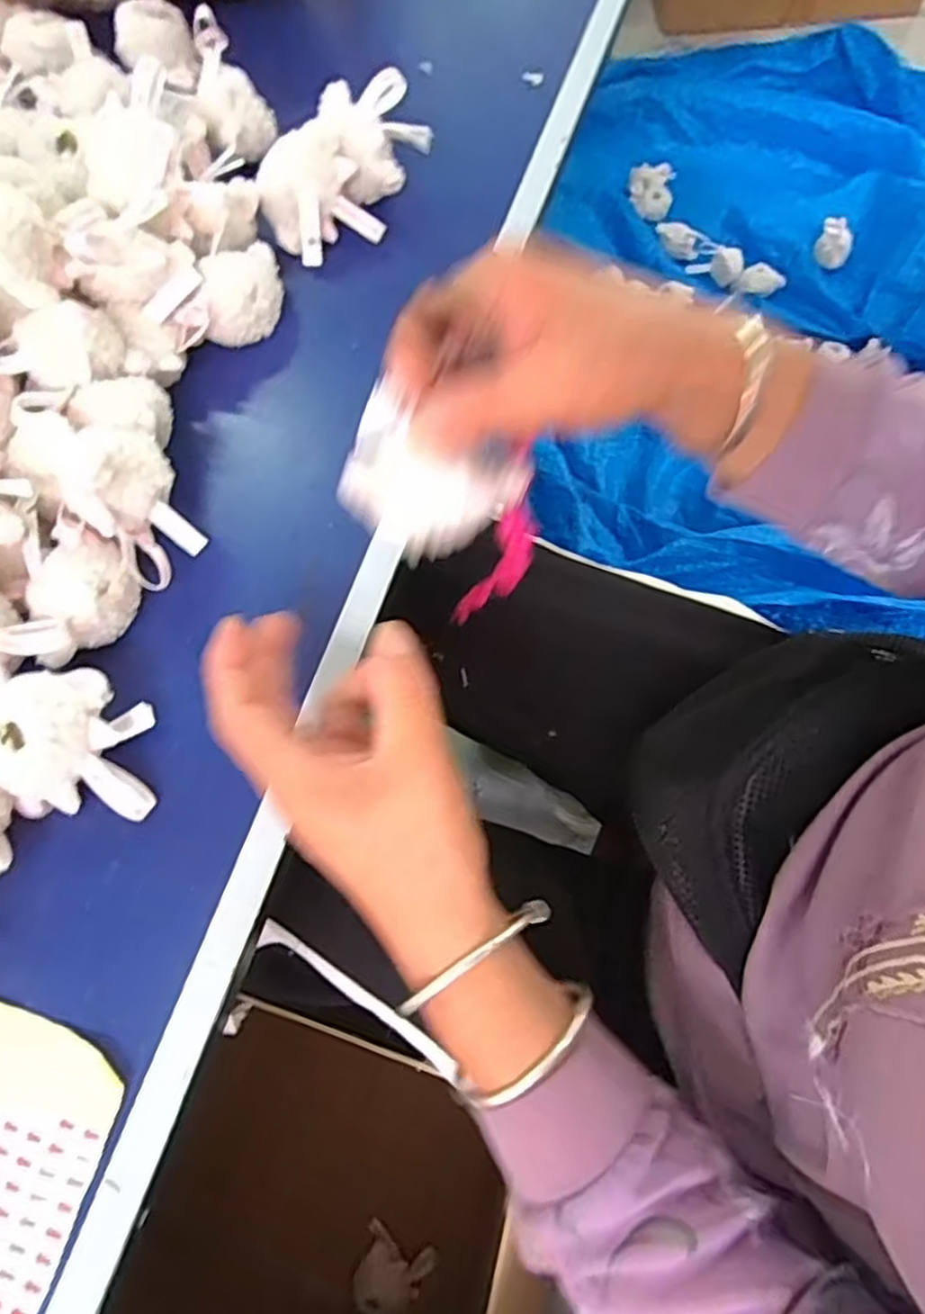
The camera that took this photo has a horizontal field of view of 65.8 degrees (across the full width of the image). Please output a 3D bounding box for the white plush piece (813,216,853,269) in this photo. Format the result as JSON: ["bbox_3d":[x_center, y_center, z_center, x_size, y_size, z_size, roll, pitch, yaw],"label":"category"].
[{"bbox_3d":[0.552,-0.612,1.060,0.051,0.045,0.060,20,72,11],"label":"white plush piece"}]

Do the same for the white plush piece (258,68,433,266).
[{"bbox_3d":[-0.077,-0.309,0.457,0.070,0.066,0.100,32,74,14],"label":"white plush piece"}]

